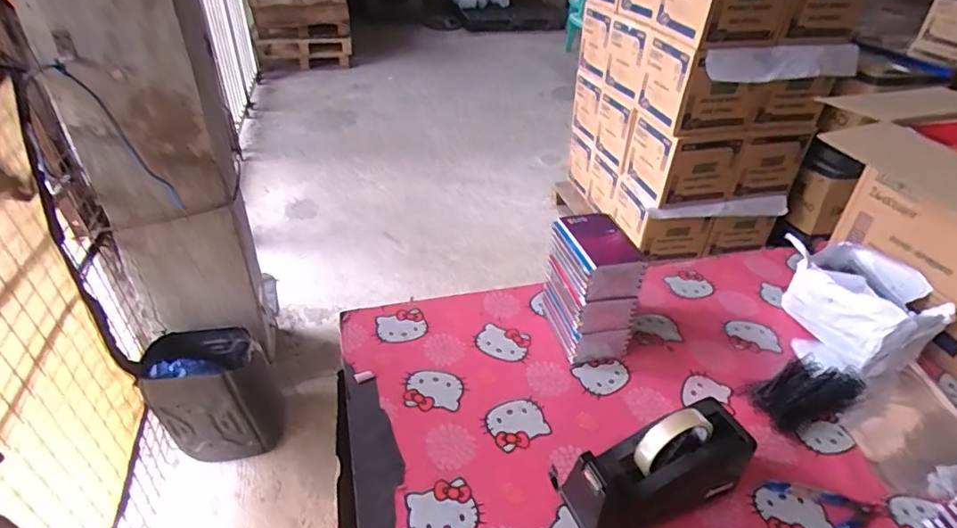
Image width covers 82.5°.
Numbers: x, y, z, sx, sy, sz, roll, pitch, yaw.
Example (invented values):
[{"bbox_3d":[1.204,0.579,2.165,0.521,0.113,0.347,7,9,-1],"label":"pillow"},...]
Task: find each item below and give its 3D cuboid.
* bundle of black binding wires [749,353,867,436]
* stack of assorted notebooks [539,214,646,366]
[{"bbox_3d":[0.451,0.177,0.746,0.148,0.039,0.093,-18,41,-28],"label":"bundle of black binding wires"},{"bbox_3d":[0.160,0.033,0.816,0.100,0.172,0.156,-5,36,-12],"label":"stack of assorted notebooks"}]

